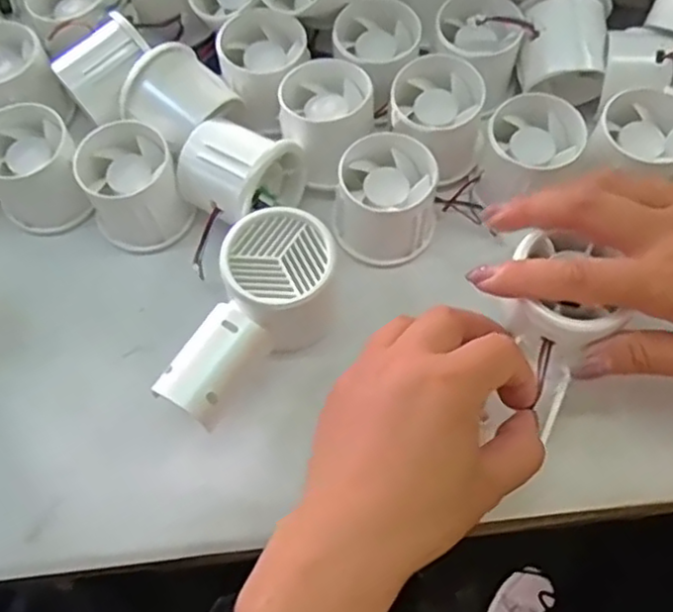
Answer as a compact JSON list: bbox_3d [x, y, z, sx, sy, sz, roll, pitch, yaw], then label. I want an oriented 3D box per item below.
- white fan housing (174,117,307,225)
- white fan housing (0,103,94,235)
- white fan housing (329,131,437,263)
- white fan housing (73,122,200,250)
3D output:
[{"bbox_3d":[-0.053,-0.075,0.372,0.057,0.044,0.056,33,71,15],"label":"white fan housing"},{"bbox_3d":[-0.170,-0.075,0.382,0.051,0.047,0.057,-15,67,-5],"label":"white fan housing"},{"bbox_3d":[0.027,-0.058,0.372,0.056,0.045,0.054,0,66,1],"label":"white fan housing"},{"bbox_3d":[-0.113,-0.065,0.379,0.050,0.047,0.056,-26,68,-10],"label":"white fan housing"}]

